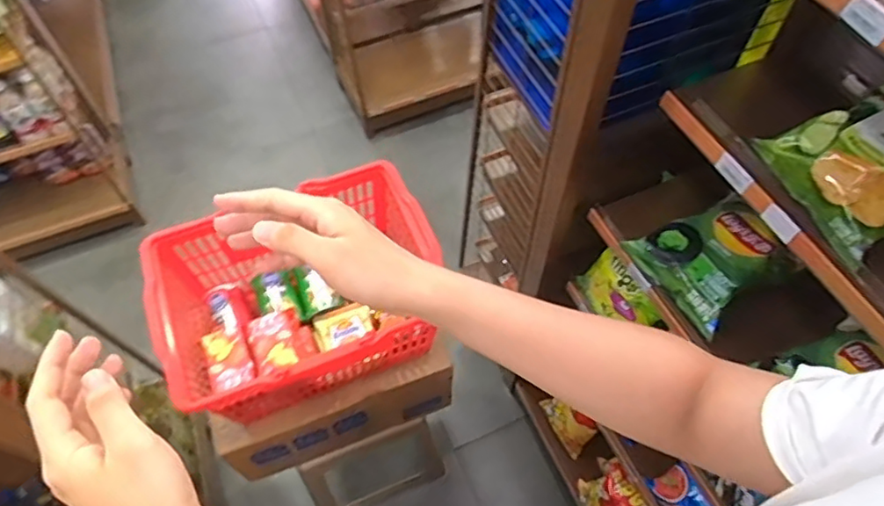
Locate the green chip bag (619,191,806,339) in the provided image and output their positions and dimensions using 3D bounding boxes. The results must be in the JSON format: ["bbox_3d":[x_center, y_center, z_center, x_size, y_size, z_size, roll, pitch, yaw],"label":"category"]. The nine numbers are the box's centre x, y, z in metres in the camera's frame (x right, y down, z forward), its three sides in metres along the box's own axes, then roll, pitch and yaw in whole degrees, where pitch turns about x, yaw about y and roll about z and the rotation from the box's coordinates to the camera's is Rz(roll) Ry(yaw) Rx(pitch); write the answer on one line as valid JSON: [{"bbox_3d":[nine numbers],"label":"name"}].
[{"bbox_3d":[0.364,-0.001,0.827,0.170,0.054,0.158,-30,64,-17],"label":"green chip bag"}]

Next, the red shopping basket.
[{"bbox_3d":[-0.210,0.071,0.970,0.438,0.186,0.300,-22,61,-13],"label":"red shopping basket"}]

